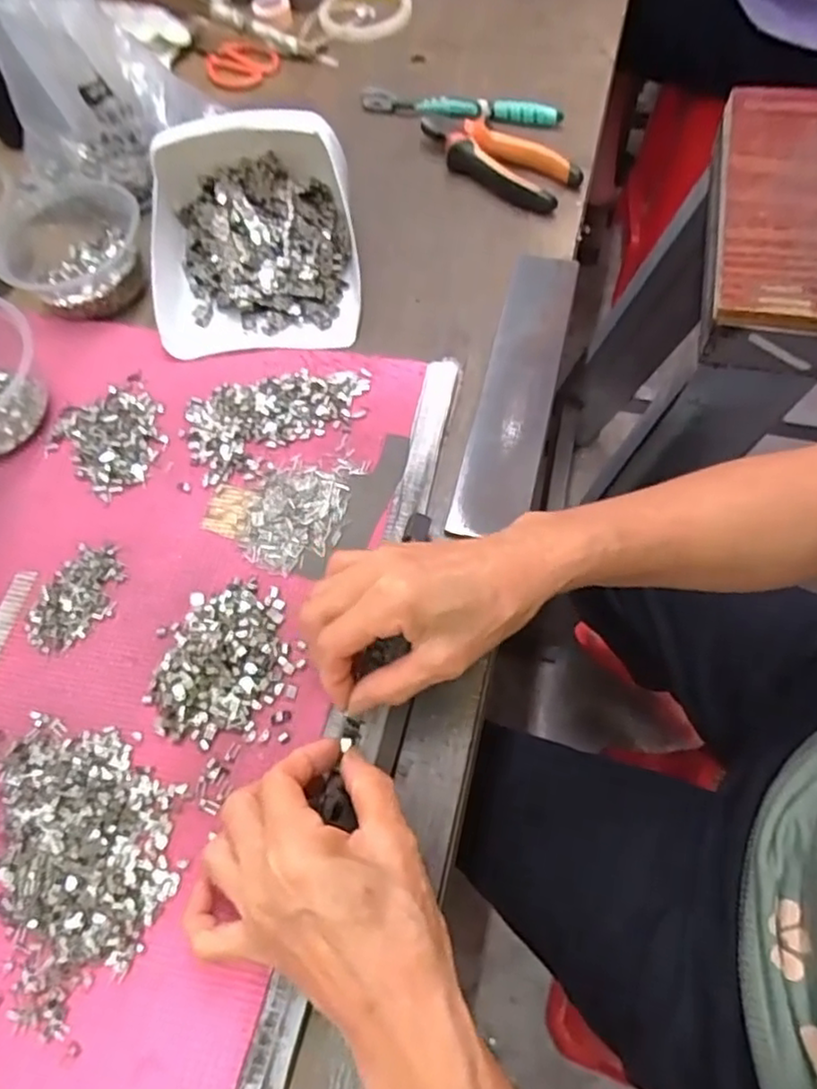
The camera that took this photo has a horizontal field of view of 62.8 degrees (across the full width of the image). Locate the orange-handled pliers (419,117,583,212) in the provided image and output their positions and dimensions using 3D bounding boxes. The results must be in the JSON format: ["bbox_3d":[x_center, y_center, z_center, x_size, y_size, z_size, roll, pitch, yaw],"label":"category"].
[{"bbox_3d":[0.074,-0.331,0.568,0.149,0.027,0.053,41,72,20],"label":"orange-handled pliers"}]

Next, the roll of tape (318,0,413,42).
[{"bbox_3d":[-0.047,-0.566,0.707,0.100,0.015,0.110,-1,63,3],"label":"roll of tape"}]

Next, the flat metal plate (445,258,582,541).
[{"bbox_3d":[0.078,-0.114,0.465,0.049,0.008,0.241,13,66,6],"label":"flat metal plate"}]

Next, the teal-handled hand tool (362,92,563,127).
[{"bbox_3d":[0.045,-0.398,0.610,0.186,0.019,0.018,13,65,10],"label":"teal-handled hand tool"}]

